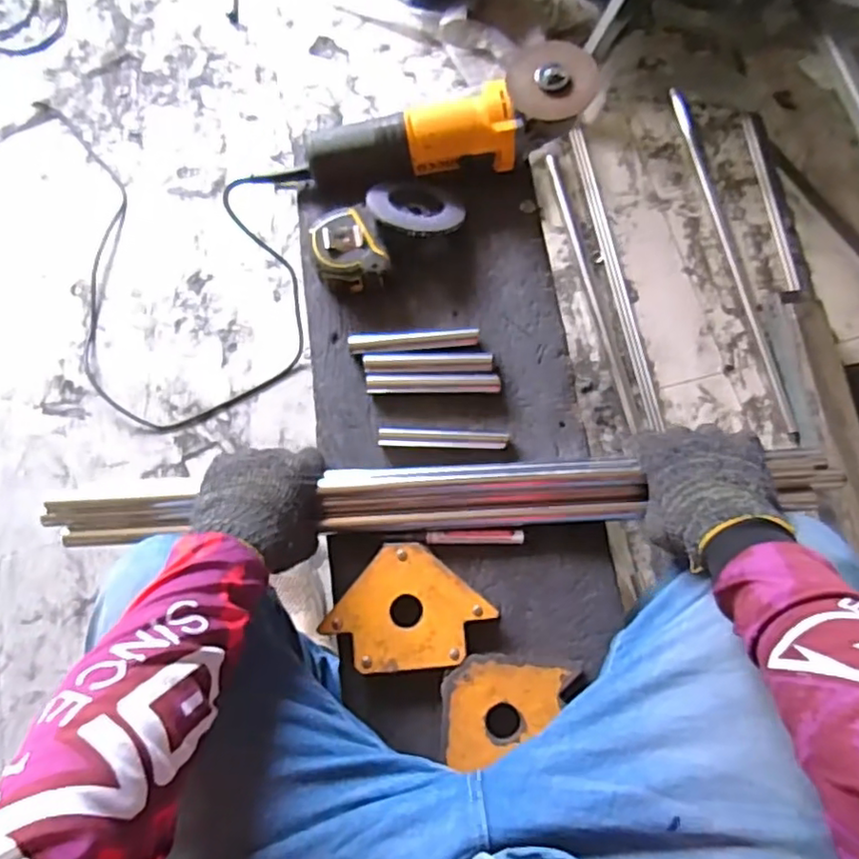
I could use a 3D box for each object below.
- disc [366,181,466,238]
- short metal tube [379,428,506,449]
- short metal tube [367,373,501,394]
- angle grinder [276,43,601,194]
[{"bbox_3d":[-0.014,-0.215,0.615,0.095,0.009,0.078,13,52,0],"label":"disc"},{"bbox_3d":[0.013,0.009,0.577,0.117,0.015,0.015,2,76,2],"label":"short metal tube"},{"bbox_3d":[0.004,-0.044,0.595,0.124,0.014,0.019,-1,76,1],"label":"short metal tube"},{"bbox_3d":[0.004,-0.291,0.621,0.318,0.079,0.071,-12,76,12],"label":"angle grinder"}]

